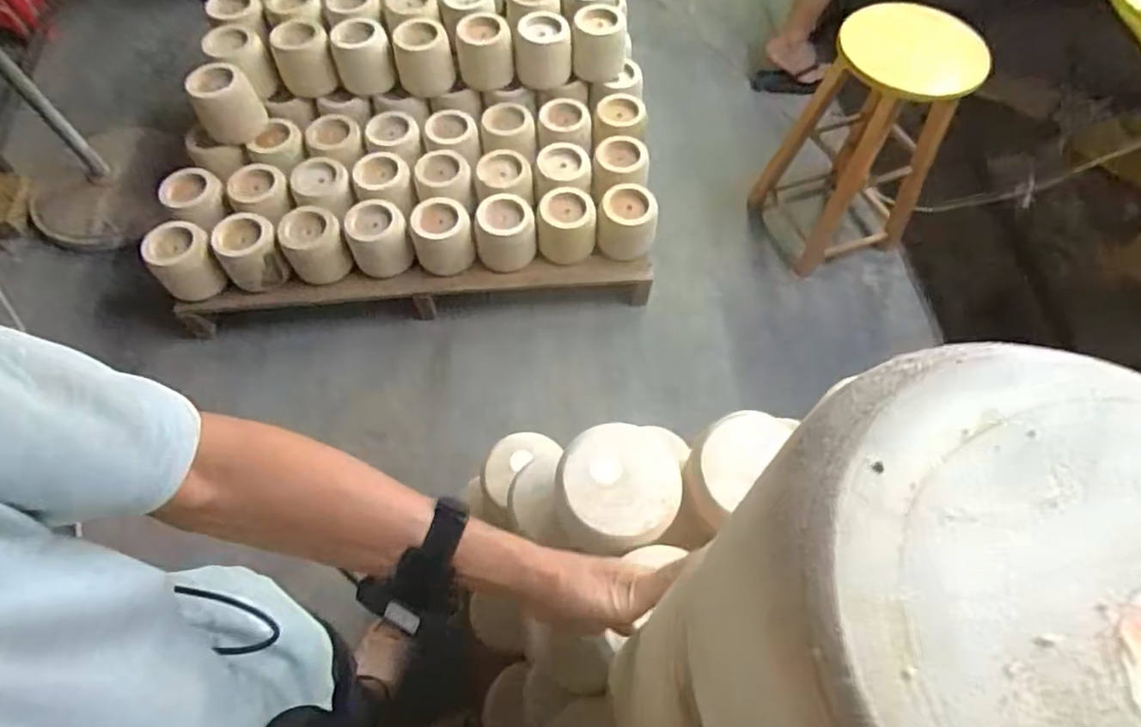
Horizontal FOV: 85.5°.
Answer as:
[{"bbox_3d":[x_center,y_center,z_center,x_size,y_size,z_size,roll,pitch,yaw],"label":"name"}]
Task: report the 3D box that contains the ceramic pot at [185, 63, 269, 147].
[{"bbox_3d":[-0.793,-0.594,1.429,0.135,0.162,0.129,0,62,0],"label":"ceramic pot"}]

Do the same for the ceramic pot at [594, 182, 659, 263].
[{"bbox_3d":[0.129,-0.330,1.436,0.133,0.113,0.124,0,62,0],"label":"ceramic pot"}]

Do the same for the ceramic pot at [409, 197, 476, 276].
[{"bbox_3d":[-0.289,-0.292,1.400,0.133,0.125,0.127,-8,62,-5],"label":"ceramic pot"}]

